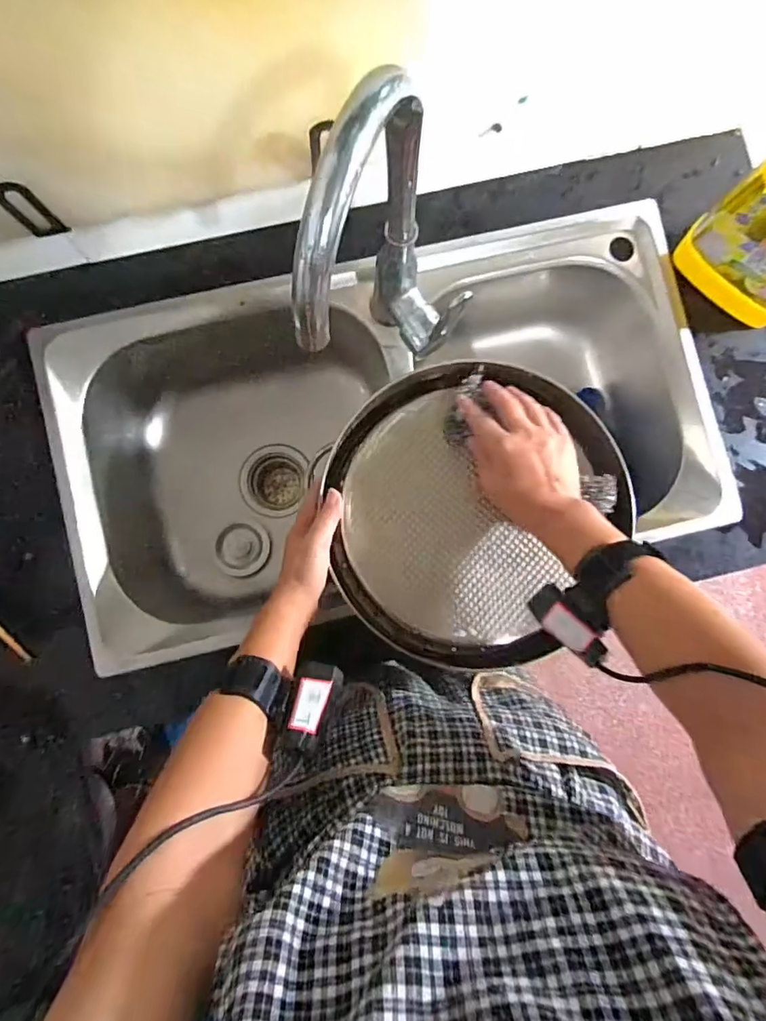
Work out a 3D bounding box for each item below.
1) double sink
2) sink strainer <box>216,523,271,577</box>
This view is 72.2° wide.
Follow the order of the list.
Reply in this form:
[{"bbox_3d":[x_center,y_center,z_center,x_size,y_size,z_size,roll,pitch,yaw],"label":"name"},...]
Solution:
[{"bbox_3d":[0.003,-0.088,0.693,0.737,0.216,0.384,-13,86,-3],"label":"double sink"},{"bbox_3d":[-0.204,0.057,0.770,0.073,0.011,0.075,3,86,-2],"label":"sink strainer"}]

